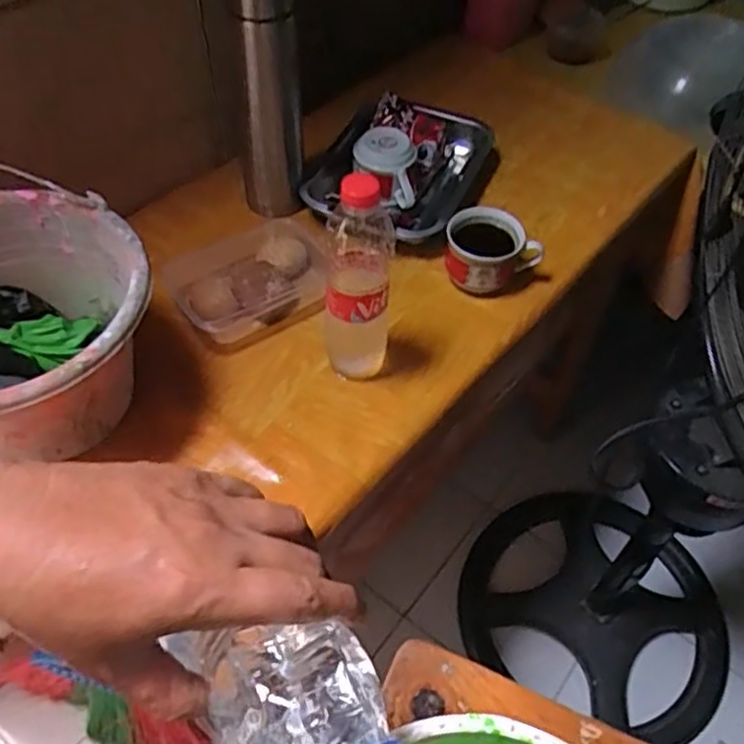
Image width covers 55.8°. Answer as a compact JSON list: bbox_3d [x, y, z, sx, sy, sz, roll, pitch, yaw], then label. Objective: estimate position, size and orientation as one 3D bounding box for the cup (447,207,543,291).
[{"bbox_3d":[0.132,-0.135,0.812,0.100,0.067,0.083,-21,57,-17],"label":"cup"}]

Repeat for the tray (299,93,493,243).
[{"bbox_3d":[0.040,-0.269,0.920,0.195,0.070,0.263,20,52,14],"label":"tray"}]

